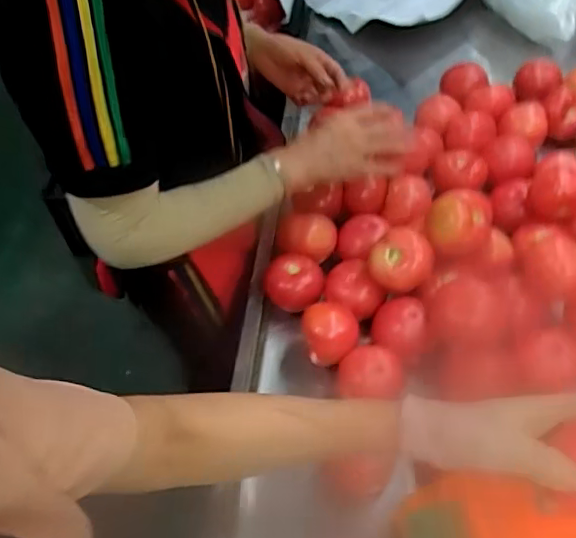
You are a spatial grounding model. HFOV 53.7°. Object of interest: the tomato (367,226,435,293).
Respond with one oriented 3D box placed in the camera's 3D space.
[{"bbox_3d":[0.132,-0.008,0.669,0.078,0.069,0.067,3,51,4],"label":"tomato"}]

